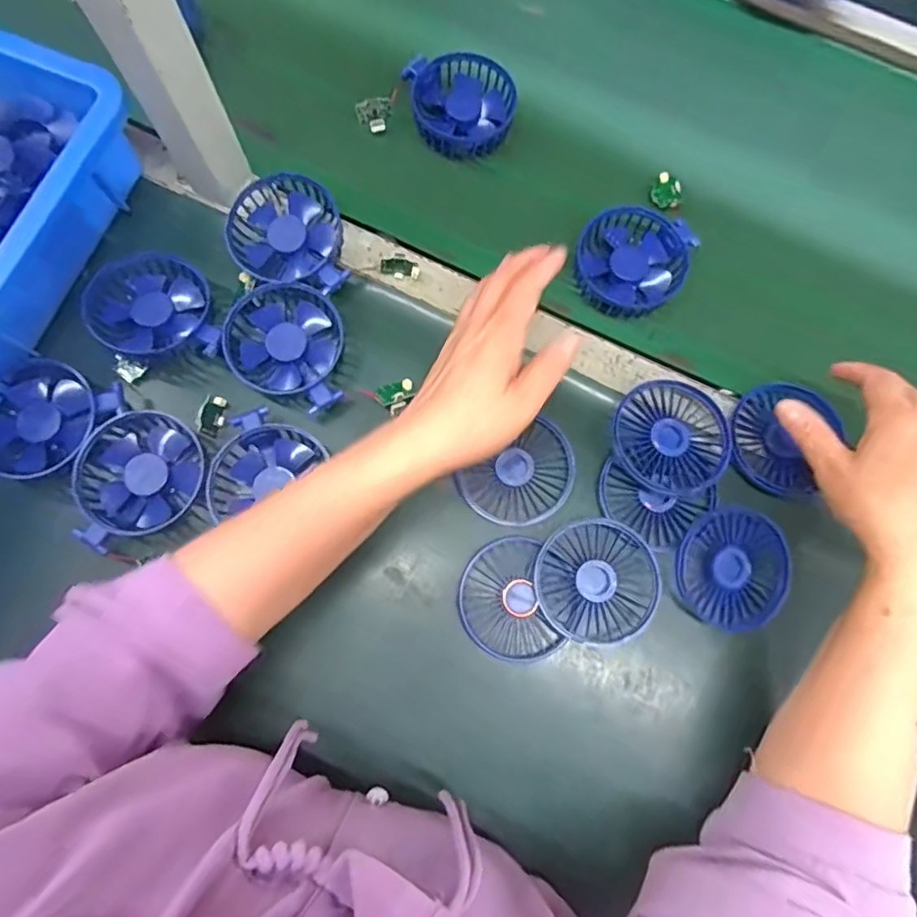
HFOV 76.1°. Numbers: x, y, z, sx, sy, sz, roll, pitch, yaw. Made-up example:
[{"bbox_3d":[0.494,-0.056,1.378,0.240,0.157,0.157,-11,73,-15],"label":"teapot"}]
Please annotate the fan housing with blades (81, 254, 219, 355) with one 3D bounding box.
[{"bbox_3d":[-0.235,-0.119,0.451,0.091,0.028,0.082,-5,76,-4],"label":"fan housing with blades"}]

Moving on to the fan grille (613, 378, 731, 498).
[{"bbox_3d":[0.163,-0.017,0.447,0.081,0.014,0.088,1,76,-3],"label":"fan grille"}]

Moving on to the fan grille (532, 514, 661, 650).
[{"bbox_3d":[0.101,0.089,0.429,0.086,0.019,0.088,1,76,-3],"label":"fan grille"}]

